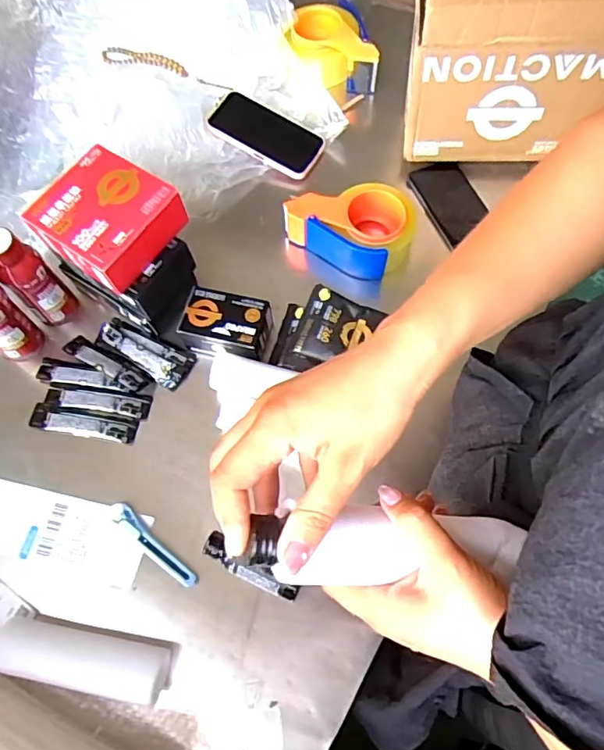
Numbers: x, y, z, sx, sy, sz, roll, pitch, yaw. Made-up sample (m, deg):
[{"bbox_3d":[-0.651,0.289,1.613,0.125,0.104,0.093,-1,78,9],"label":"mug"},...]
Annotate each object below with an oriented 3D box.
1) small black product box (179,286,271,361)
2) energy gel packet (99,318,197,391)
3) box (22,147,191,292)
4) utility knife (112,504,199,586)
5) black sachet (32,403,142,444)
[{"bbox_3d":[-0.092,-0.058,0.648,0.105,0.058,0.068,15,69,8],"label":"small black product box"},{"bbox_3d":[-0.201,-0.031,0.662,0.128,0.010,0.047,27,71,13],"label":"energy gel packet"},{"bbox_3d":[-0.220,-0.173,0.583,0.143,0.052,0.125,30,72,13],"label":"box"},{"bbox_3d":[-0.165,0.187,0.575,0.125,0.009,0.021,39,74,16],"label":"utility knife"},{"bbox_3d":[-0.264,0.056,0.631,0.130,0.006,0.031,9,68,6],"label":"black sachet"}]

